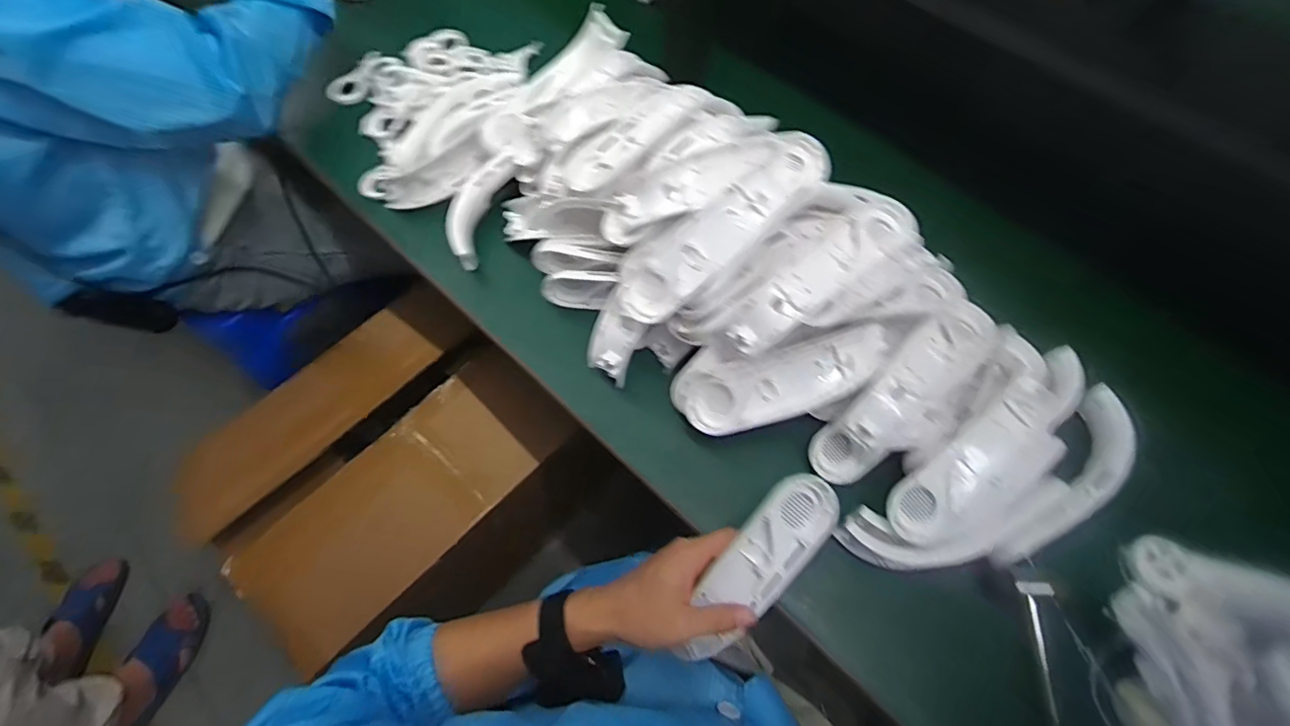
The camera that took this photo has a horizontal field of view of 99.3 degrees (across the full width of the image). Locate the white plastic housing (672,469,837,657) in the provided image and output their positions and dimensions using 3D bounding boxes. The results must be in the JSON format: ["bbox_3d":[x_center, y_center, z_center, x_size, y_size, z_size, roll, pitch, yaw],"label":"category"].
[{"bbox_3d":[0.084,0.164,0.425,0.053,0.028,0.175,37,93,17],"label":"white plastic housing"}]

